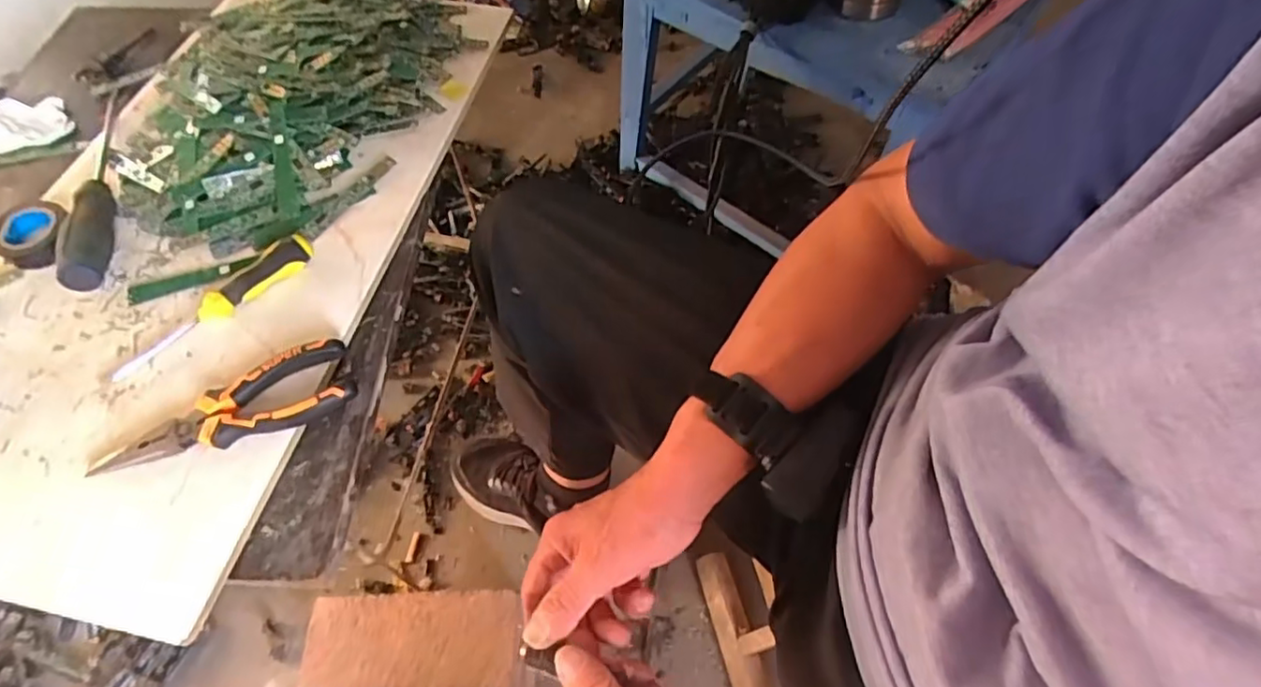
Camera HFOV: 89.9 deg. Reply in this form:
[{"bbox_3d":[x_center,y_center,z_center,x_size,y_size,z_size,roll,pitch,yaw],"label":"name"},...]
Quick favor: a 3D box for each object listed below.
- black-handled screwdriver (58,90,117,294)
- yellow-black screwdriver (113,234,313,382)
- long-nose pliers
[{"bbox_3d":[-0.428,-0.136,0.505,0.022,0.033,0.248,-18,60,-10],"label":"black-handled screwdriver"},{"bbox_3d":[-0.294,-0.030,0.446,0.021,0.021,0.147,39,66,22],"label":"yellow-black screwdriver"},{"bbox_3d":[-0.256,0.045,0.402,0.150,0.021,0.051,-23,61,-13],"label":"long-nose pliers"}]

